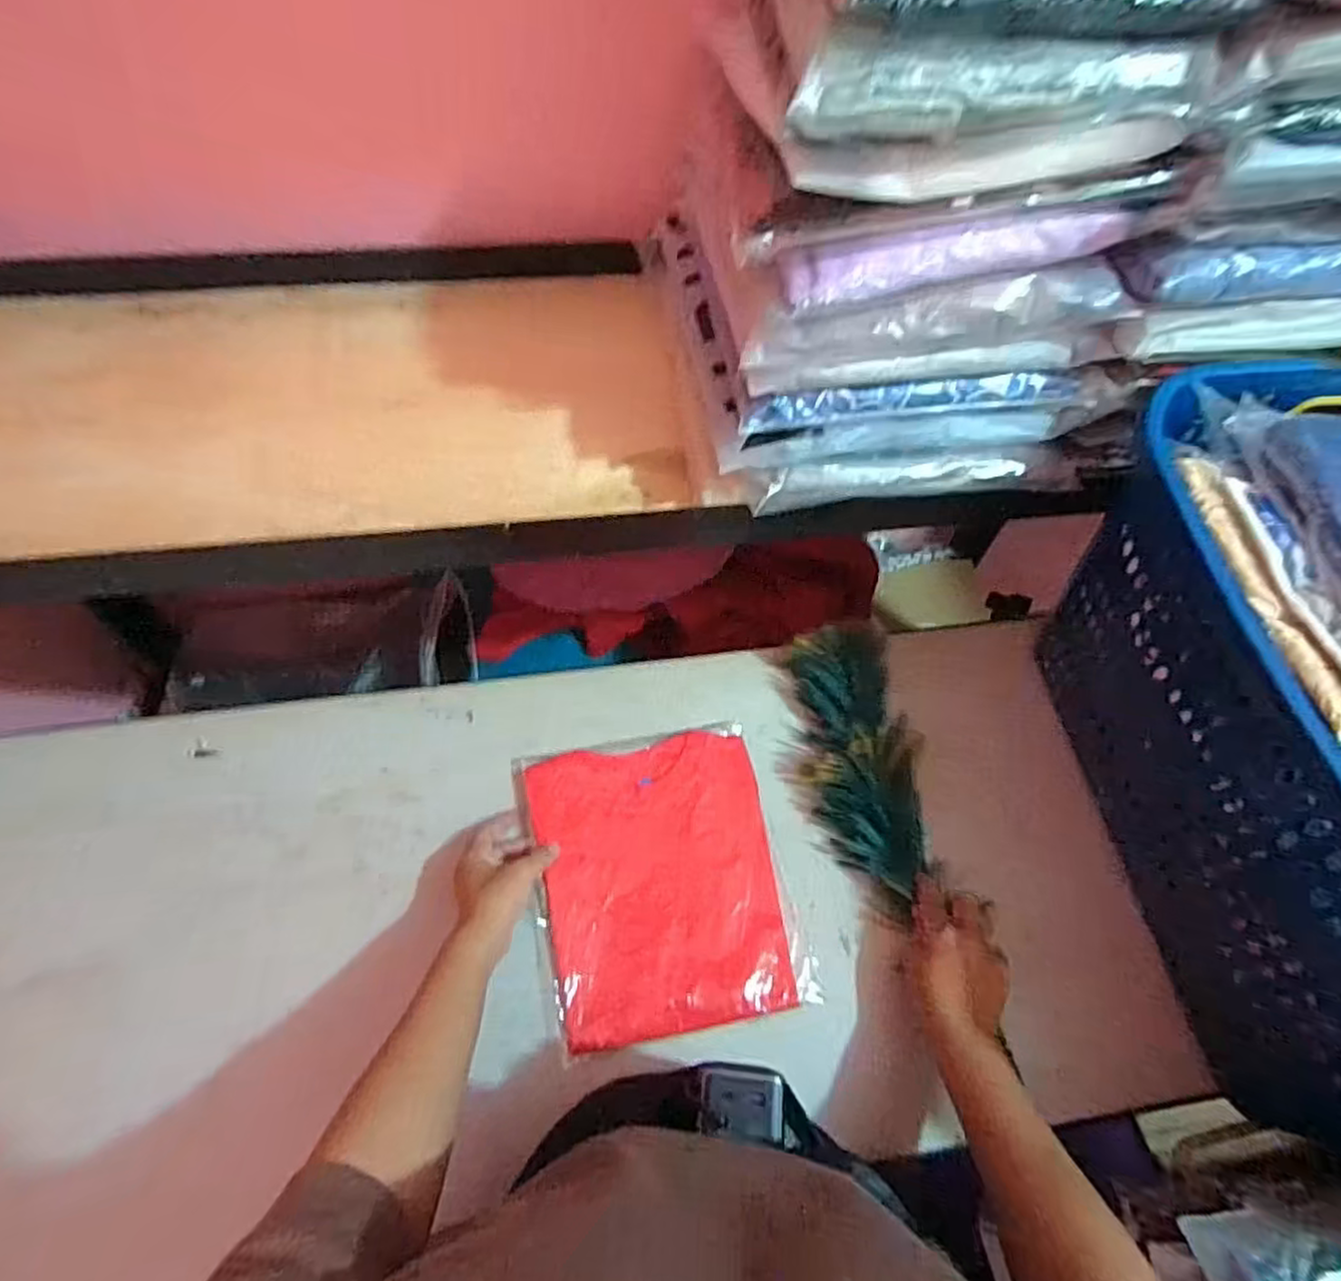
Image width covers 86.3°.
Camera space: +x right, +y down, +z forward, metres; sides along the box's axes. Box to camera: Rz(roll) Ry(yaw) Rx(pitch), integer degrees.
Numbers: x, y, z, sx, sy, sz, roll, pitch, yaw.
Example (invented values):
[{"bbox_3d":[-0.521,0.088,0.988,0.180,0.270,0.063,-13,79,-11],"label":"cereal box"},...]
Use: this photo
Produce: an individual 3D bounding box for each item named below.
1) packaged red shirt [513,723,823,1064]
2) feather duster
[{"bbox_3d":[-0.009,0.205,0.629,0.215,0.012,0.247,-9,59,-8],"label":"packaged red shirt"},{"bbox_3d":[0.181,0.111,0.677,0.121,0.070,0.260,-8,67,-7],"label":"feather duster"}]

